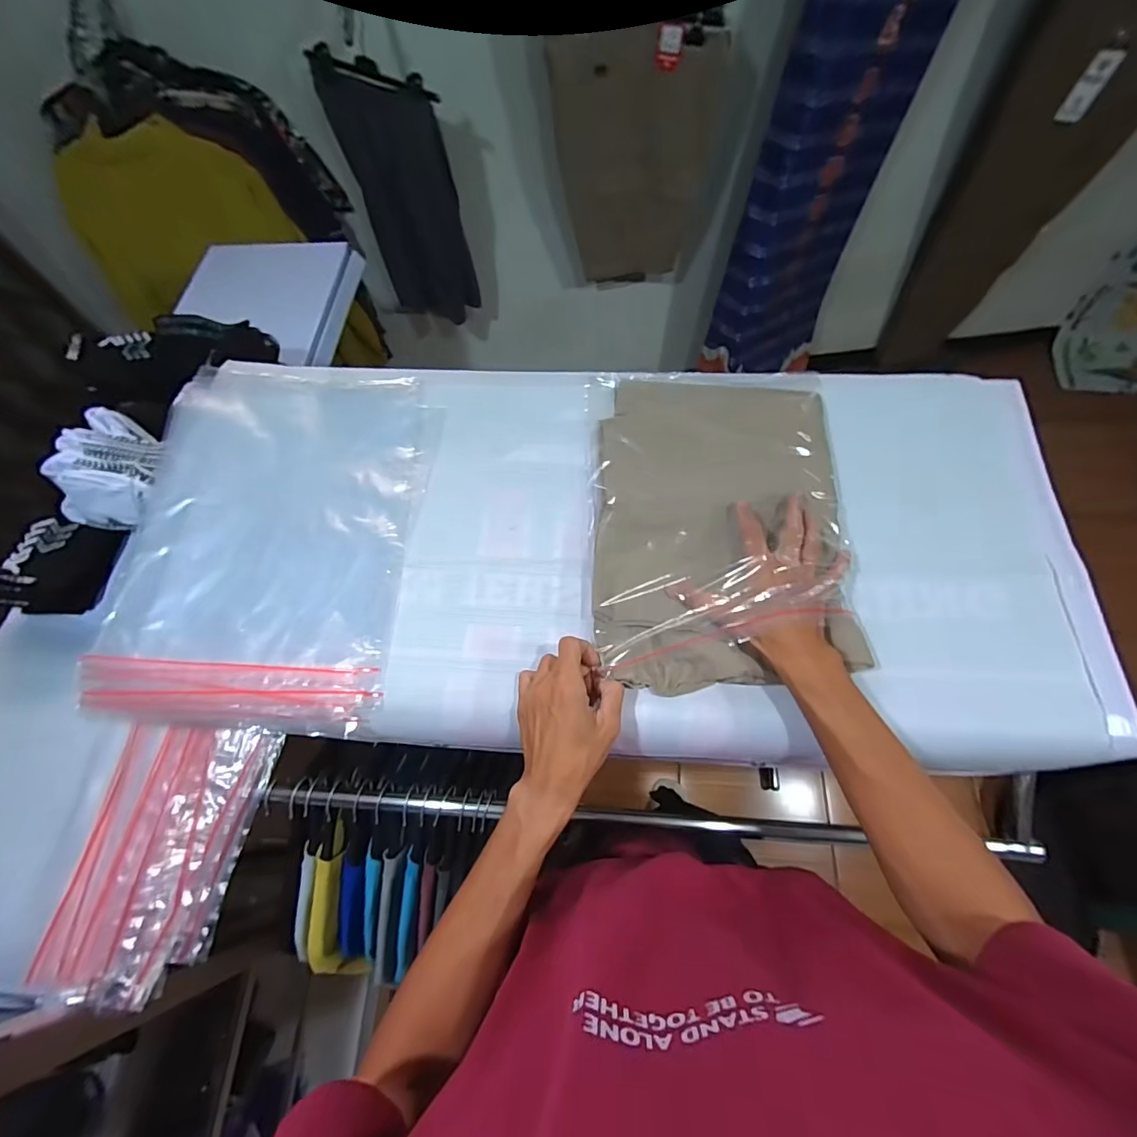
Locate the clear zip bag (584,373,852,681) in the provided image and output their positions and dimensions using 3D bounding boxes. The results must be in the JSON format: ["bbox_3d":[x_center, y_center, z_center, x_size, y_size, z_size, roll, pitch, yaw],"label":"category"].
[{"bbox_3d":[0.164,-0.075,0.554,0.275,0.035,0.364,-2,67,2],"label":"clear zip bag"}]

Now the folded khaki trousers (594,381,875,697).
[{"bbox_3d":[0.164,-0.056,0.546,0.257,0.035,0.368,2,67,3],"label":"folded khaki trousers"}]

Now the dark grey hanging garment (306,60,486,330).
[{"bbox_3d":[-0.375,-0.835,1.183,0.247,0.496,0.068,12,62,12],"label":"dark grey hanging garment"}]

